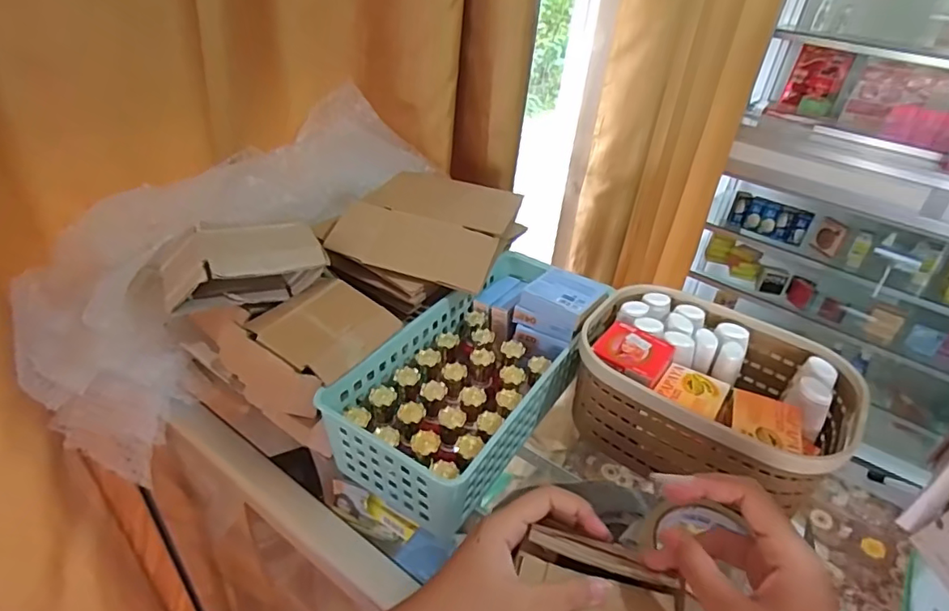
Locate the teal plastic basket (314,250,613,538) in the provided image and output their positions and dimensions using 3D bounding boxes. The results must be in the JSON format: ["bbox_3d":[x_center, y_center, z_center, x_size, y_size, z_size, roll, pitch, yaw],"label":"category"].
[{"bbox_3d":[0.010,0.052,0.490,0.133,0.091,0.282,25,39,26],"label":"teal plastic basket"}]

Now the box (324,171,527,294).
[{"bbox_3d":[-0.037,-0.098,0.586,0.155,0.033,0.211,14,35,12],"label":"box"}]

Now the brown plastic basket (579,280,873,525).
[{"bbox_3d":[0.201,0.074,0.472,0.213,0.085,0.163,20,37,20],"label":"brown plastic basket"}]

